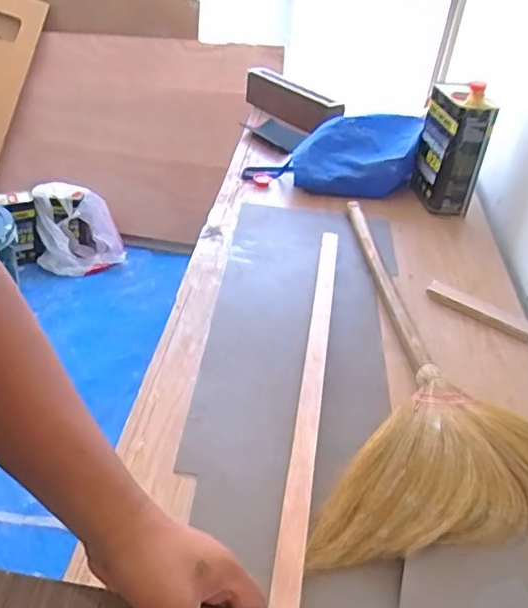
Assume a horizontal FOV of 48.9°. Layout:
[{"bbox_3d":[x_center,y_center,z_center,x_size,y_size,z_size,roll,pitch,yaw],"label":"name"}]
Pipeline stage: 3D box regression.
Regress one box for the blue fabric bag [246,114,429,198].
[{"bbox_3d":[0.168,-0.345,1.354,0.389,0.138,0.168,-1,37,-10],"label":"blue fabric bag"}]

